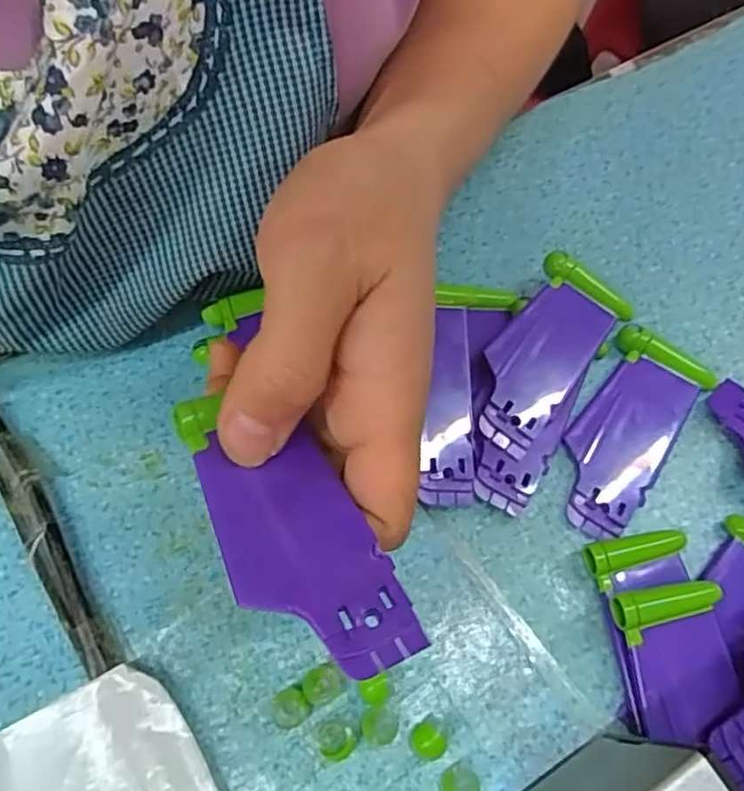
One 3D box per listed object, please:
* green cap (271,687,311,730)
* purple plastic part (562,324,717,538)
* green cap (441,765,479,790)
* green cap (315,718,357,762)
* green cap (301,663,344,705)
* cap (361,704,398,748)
[{"bbox_3d":[-0.027,0.106,0.229,0.012,0.008,0.012,0,65,0],"label":"green cap"},{"bbox_3d":[0.100,0.013,0.269,0.038,0.012,0.085,33,69,14],"label":"purple plastic part"},{"bbox_3d":[0.028,0.126,0.218,0.011,0.010,0.011,0,65,0],"label":"green cap"},{"bbox_3d":[-0.012,0.114,0.223,0.013,0.009,0.012,0,65,0],"label":"green cap"},{"bbox_3d":[-0.017,0.099,0.232,0.013,0.006,0.012,0,65,0],"label":"green cap"},{"bbox_3d":[0.003,0.111,0.226,0.012,0.007,0.011,-13,66,-6],"label":"cap"}]

